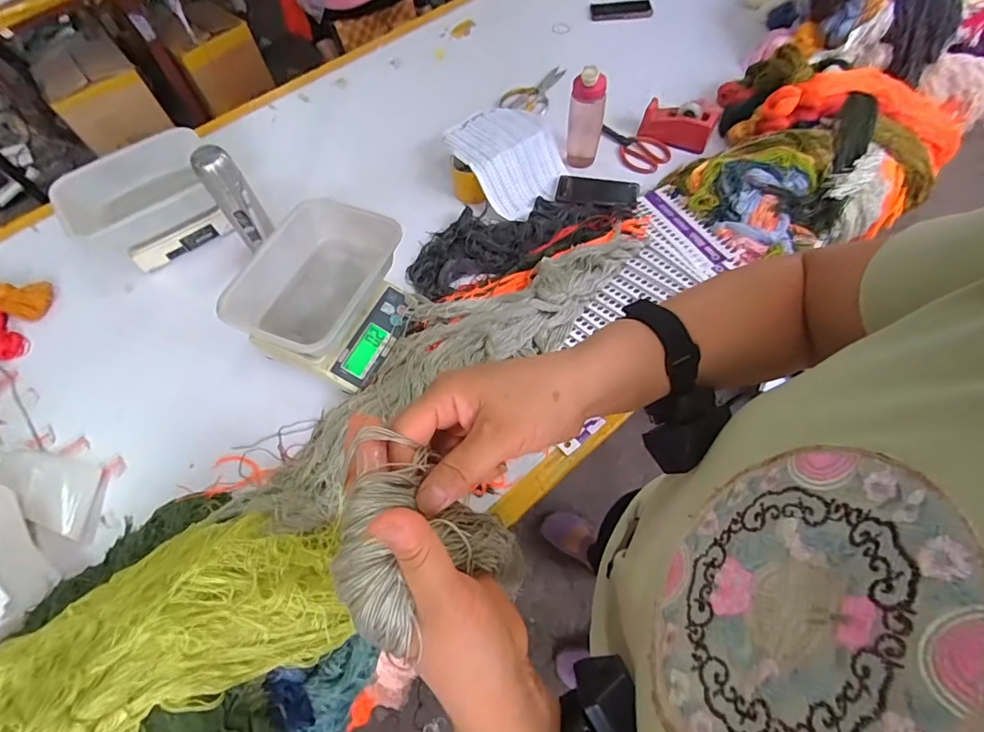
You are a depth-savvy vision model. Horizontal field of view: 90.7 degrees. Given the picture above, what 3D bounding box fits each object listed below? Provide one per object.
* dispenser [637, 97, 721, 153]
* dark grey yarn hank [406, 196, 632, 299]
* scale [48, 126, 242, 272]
[{"bbox_3d":[0.400,-0.522,1.049,0.147,0.072,0.056,24,65,16],"label":"dispenser"},{"bbox_3d":[0.043,-0.264,0.967,0.449,0.043,0.186,-27,63,-11],"label":"dark grey yarn hank"},{"bbox_3d":[-0.666,-0.315,0.952,0.280,0.149,0.160,-34,64,-14],"label":"scale"}]

